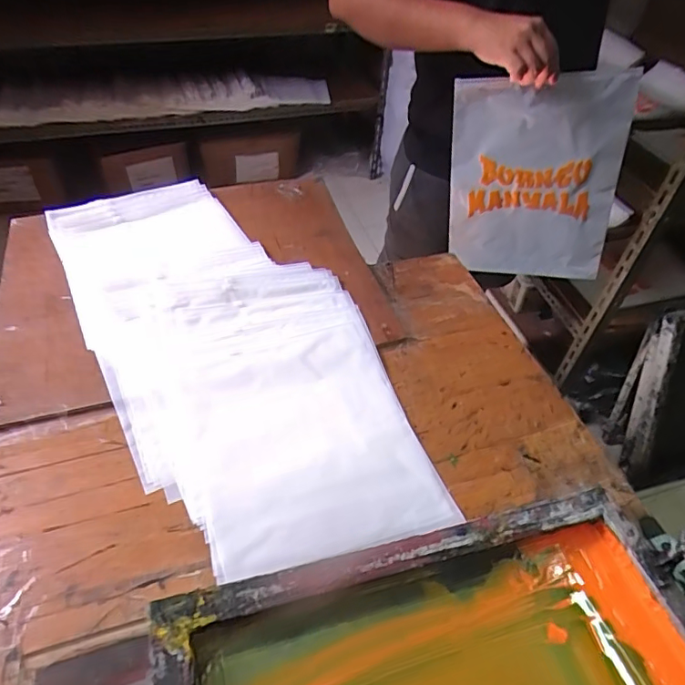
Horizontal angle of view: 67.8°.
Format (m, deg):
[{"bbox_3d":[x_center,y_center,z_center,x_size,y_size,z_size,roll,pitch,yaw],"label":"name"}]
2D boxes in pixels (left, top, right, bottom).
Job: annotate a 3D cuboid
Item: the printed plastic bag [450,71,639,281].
[{"bbox_3d":[0.319,-0.261,0.868,0.262,0.350,0.027,4,42,13],"label":"printed plastic bag"}]

